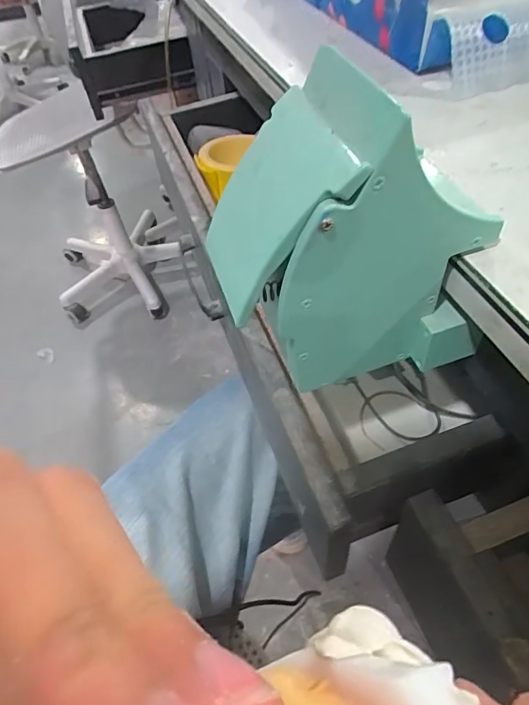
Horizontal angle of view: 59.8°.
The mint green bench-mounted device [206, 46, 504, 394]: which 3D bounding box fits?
[{"bbox_3d":[0.049,-0.051,0.231,0.115,0.129,0.065,-10,52,-3],"label":"mint green bench-mounted device"}]

